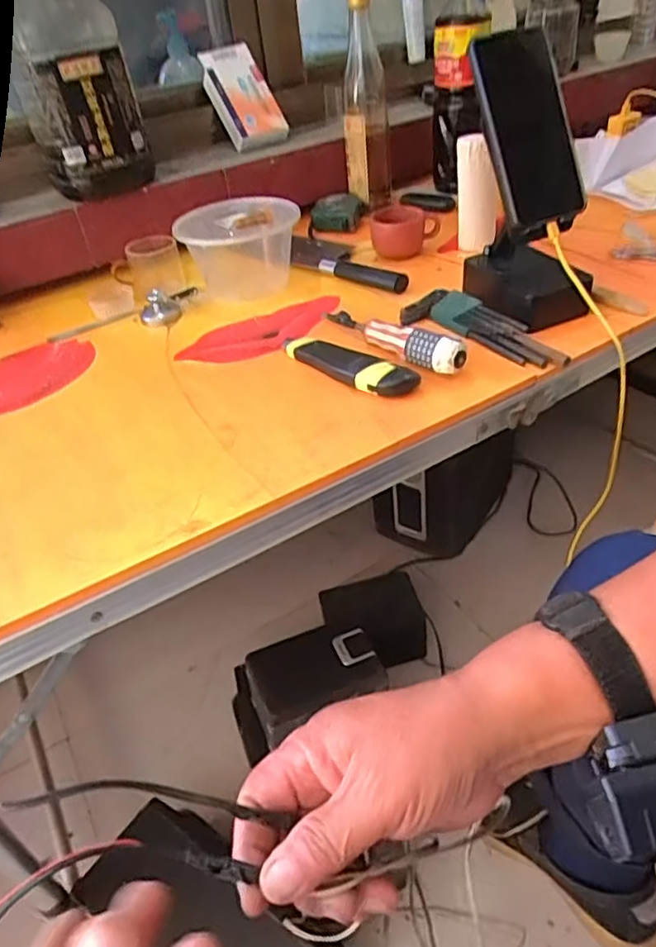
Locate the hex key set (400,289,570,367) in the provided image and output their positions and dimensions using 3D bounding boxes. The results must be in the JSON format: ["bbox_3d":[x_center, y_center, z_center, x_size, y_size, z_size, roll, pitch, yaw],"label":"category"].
[{"bbox_3d":[0.149,-0.142,0.594,0.045,0.024,0.182,-31,45,-25],"label":"hex key set"}]

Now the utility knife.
[{"bbox_3d":[0.015,-0.104,0.570,0.039,0.020,0.151,-34,47,-28],"label":"utility knife"}]

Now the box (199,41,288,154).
[{"bbox_3d":[-0.120,-0.534,0.873,0.087,0.026,0.155,-30,90,-16],"label":"box"}]

